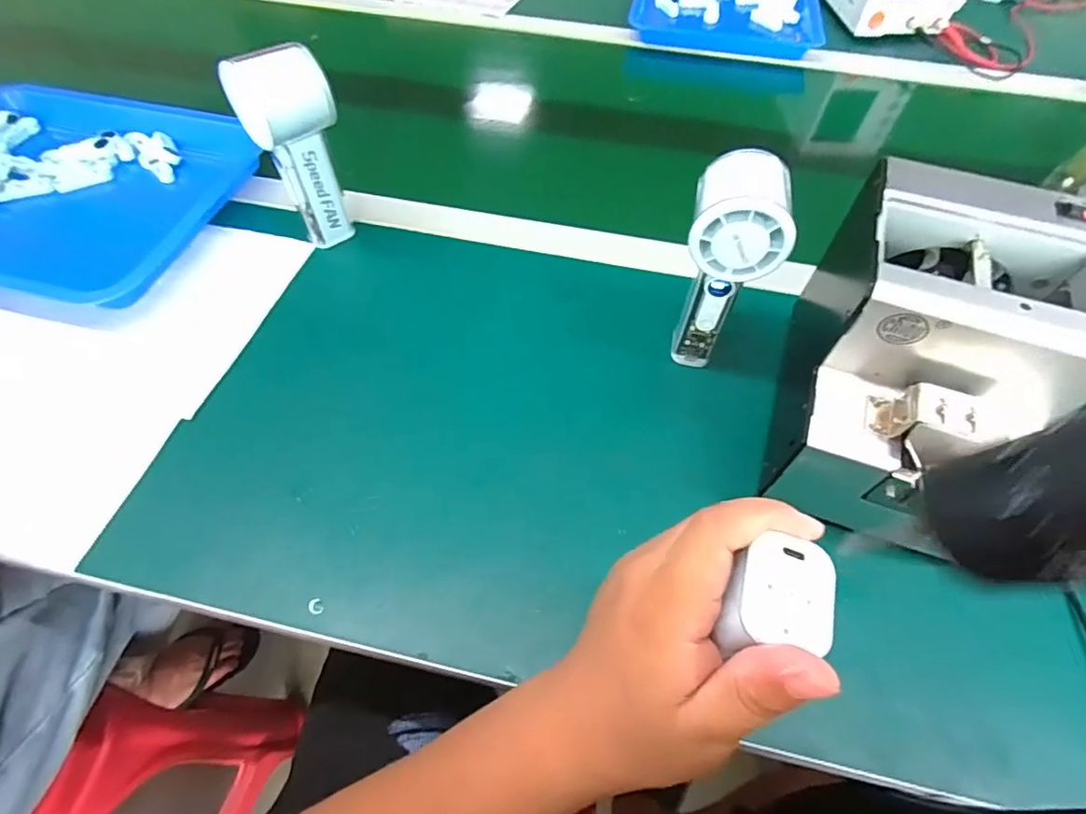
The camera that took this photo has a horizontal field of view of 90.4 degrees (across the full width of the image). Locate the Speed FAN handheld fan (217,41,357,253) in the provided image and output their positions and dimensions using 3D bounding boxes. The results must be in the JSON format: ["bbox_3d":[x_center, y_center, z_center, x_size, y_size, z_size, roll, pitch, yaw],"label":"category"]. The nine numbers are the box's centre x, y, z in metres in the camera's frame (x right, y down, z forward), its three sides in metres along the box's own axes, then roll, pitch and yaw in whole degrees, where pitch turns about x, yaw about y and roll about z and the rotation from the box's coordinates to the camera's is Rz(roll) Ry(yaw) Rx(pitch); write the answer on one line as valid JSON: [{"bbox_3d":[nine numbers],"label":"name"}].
[{"bbox_3d":[-0.192,-0.196,0.437,0.063,0.158,0.046,-36,64,-22],"label":"Speed FAN handheld fan"}]

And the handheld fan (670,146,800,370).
[{"bbox_3d":[0.121,-0.090,0.375,0.057,0.164,0.064,14,57,8],"label":"handheld fan"}]

